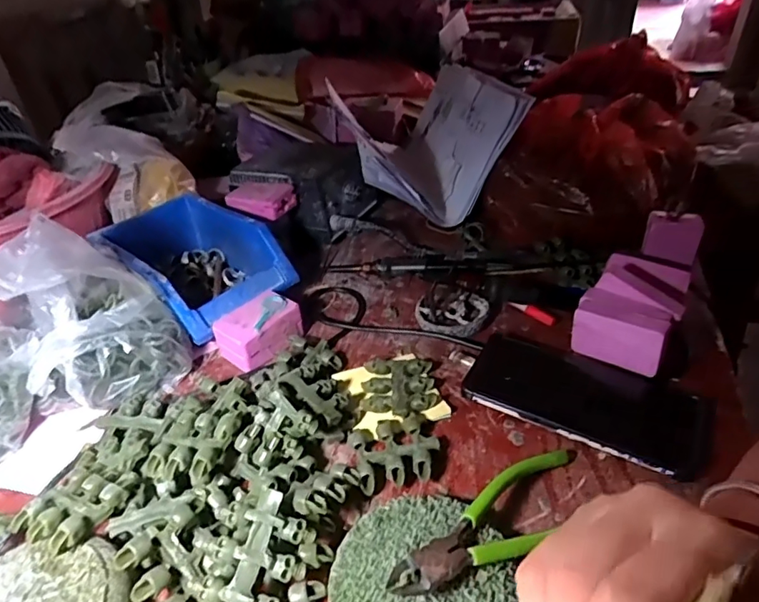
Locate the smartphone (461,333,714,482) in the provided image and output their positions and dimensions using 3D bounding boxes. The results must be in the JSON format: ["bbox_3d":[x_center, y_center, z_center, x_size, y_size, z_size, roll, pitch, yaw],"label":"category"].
[{"bbox_3d":[0.156,0.072,0.401,0.168,0.016,0.089,17,42,26],"label":"smartphone"}]

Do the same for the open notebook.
[{"bbox_3d":[0.053,-0.212,0.669,0.187,0.126,0.253,-10,38,-7],"label":"open notebook"}]

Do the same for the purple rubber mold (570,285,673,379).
[{"bbox_3d":[0.201,0.025,0.432,0.070,0.046,0.038,27,47,34],"label":"purple rubber mold"}]

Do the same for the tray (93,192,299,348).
[{"bbox_3d":[-0.190,-0.035,0.533,0.179,0.077,0.119,25,46,33],"label":"tray"}]

